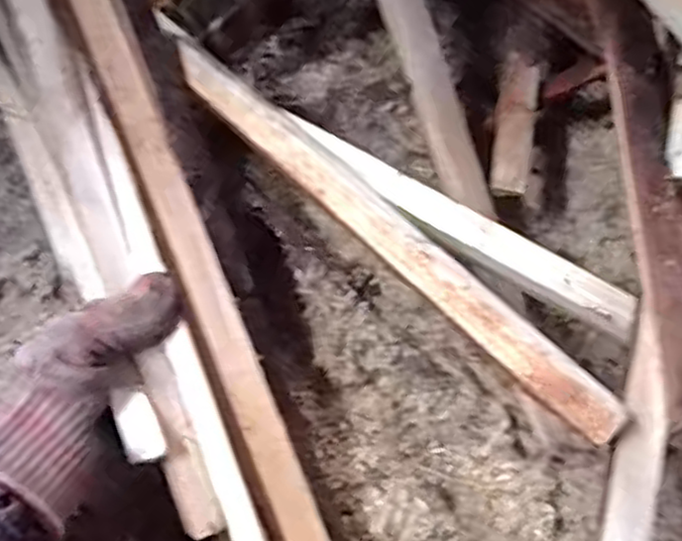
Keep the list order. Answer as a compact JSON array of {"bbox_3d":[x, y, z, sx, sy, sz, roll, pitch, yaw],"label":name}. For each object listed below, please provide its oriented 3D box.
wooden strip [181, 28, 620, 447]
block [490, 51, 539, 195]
[{"bbox_3d":[0.016,-0.024,0.356,0.021,0.012,0.276,-44,69,-10],"label":"wooden strip"},{"bbox_3d":[0.091,-0.076,0.391,0.020,0.007,0.075,10,80,1],"label":"block"}]

